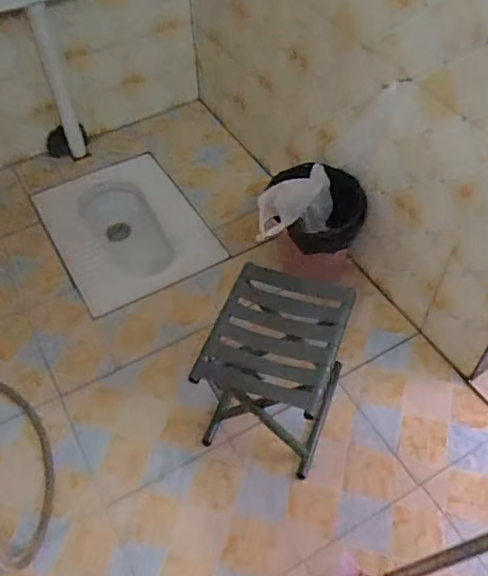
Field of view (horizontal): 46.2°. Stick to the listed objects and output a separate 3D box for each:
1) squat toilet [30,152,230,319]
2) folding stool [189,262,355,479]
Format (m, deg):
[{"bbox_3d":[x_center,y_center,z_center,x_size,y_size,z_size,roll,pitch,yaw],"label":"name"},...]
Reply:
[{"bbox_3d":[-0.354,-0.146,1.755,0.414,0.158,0.539,-27,56,-19],"label":"squat toilet"},{"bbox_3d":[0.067,0.169,1.216,0.242,0.305,0.279,16,54,13],"label":"folding stool"}]

